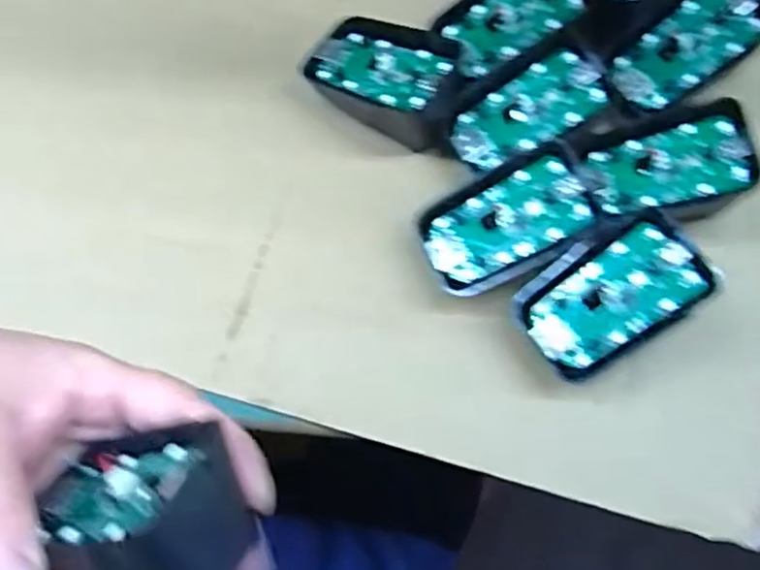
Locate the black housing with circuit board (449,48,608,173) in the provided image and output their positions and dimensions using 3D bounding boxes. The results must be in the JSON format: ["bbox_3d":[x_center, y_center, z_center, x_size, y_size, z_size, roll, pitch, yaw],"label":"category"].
[{"bbox_3d":[0.064,-0.076,0.313,0.066,0.018,0.038,-31,73,10],"label":"black housing with circuit board"}]

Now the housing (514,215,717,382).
[{"bbox_3d":[0.091,0.007,0.282,0.067,0.037,0.045,-29,72,-7],"label":"housing"}]

